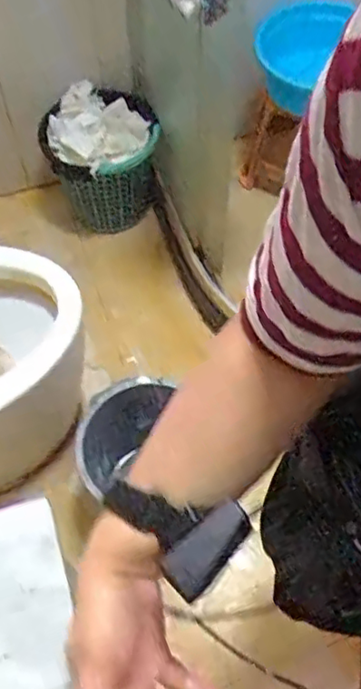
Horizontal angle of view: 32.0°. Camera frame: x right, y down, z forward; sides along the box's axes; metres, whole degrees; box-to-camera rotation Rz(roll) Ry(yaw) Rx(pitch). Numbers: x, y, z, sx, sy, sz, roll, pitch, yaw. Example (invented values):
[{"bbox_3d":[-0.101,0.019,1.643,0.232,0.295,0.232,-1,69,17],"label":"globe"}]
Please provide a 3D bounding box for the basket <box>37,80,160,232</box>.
[{"bbox_3d":[-0.191,-0.462,1.590,0.265,0.312,0.285,0,59,0],"label":"basket"}]

